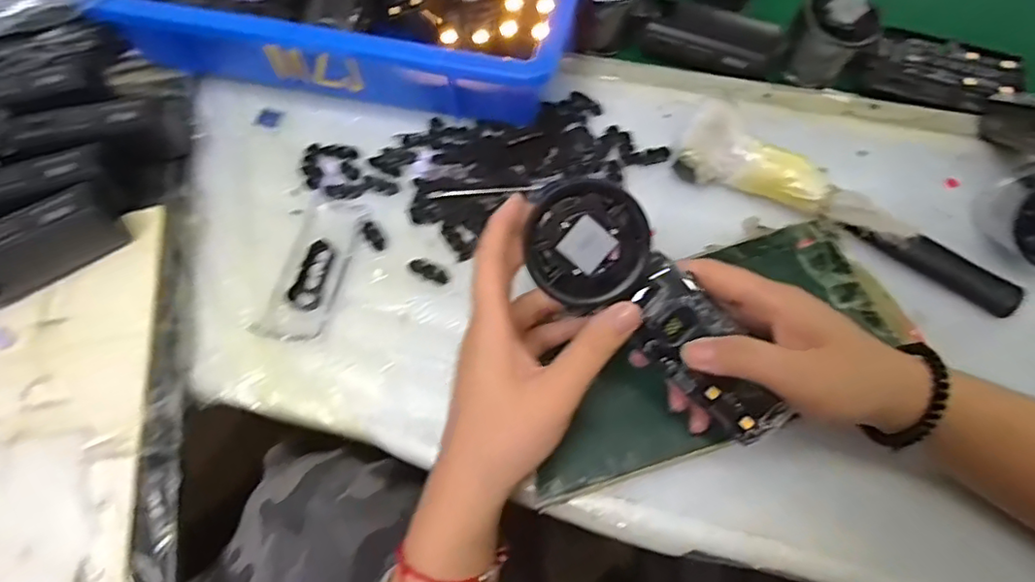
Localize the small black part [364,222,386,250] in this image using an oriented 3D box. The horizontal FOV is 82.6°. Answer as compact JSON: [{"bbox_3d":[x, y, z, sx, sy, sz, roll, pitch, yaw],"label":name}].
[{"bbox_3d":[-0.100,-0.038,0.412,0.010,0.004,0.025,-33,66,-12],"label":"small black part"}]

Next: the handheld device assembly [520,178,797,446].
[{"bbox_3d":[0.070,0.013,0.282,0.166,0.026,0.050,45,69,-17],"label":"handheld device assembly"}]

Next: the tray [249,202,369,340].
[{"bbox_3d":[-0.139,-0.017,0.402,0.044,0.009,0.110,10,64,9],"label":"tray"}]

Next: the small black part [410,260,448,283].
[{"bbox_3d":[-0.059,-0.014,0.394,0.030,0.004,0.010,28,68,17],"label":"small black part"}]

